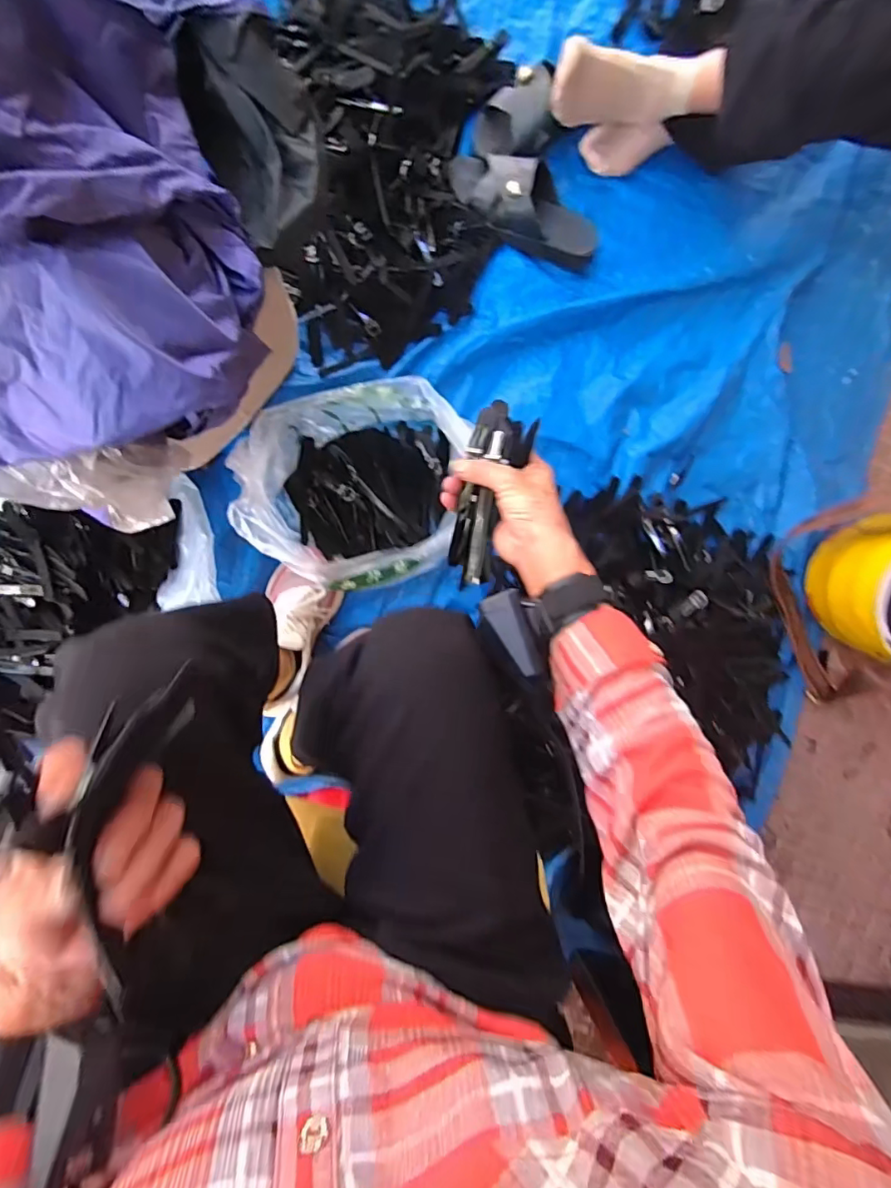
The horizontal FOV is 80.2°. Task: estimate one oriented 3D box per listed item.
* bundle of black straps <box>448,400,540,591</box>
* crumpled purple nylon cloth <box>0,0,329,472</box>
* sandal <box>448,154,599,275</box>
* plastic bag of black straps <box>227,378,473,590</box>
[{"bbox_3d":[0.037,-0.087,0.464,0.050,0.043,0.155,13,102,-6],"label":"bundle of black straps"},{"bbox_3d":[-0.262,-0.287,0.380,0.331,0.172,0.361,-7,93,-8],"label":"crumpled purple nylon cloth"},{"bbox_3d":[0.111,-0.534,0.731,0.226,0.069,0.082,23,88,-5],"label":"sandal"},{"bbox_3d":[-0.121,-0.131,0.686,0.275,0.098,0.229,-18,92,-5],"label":"plastic bag of black straps"}]

